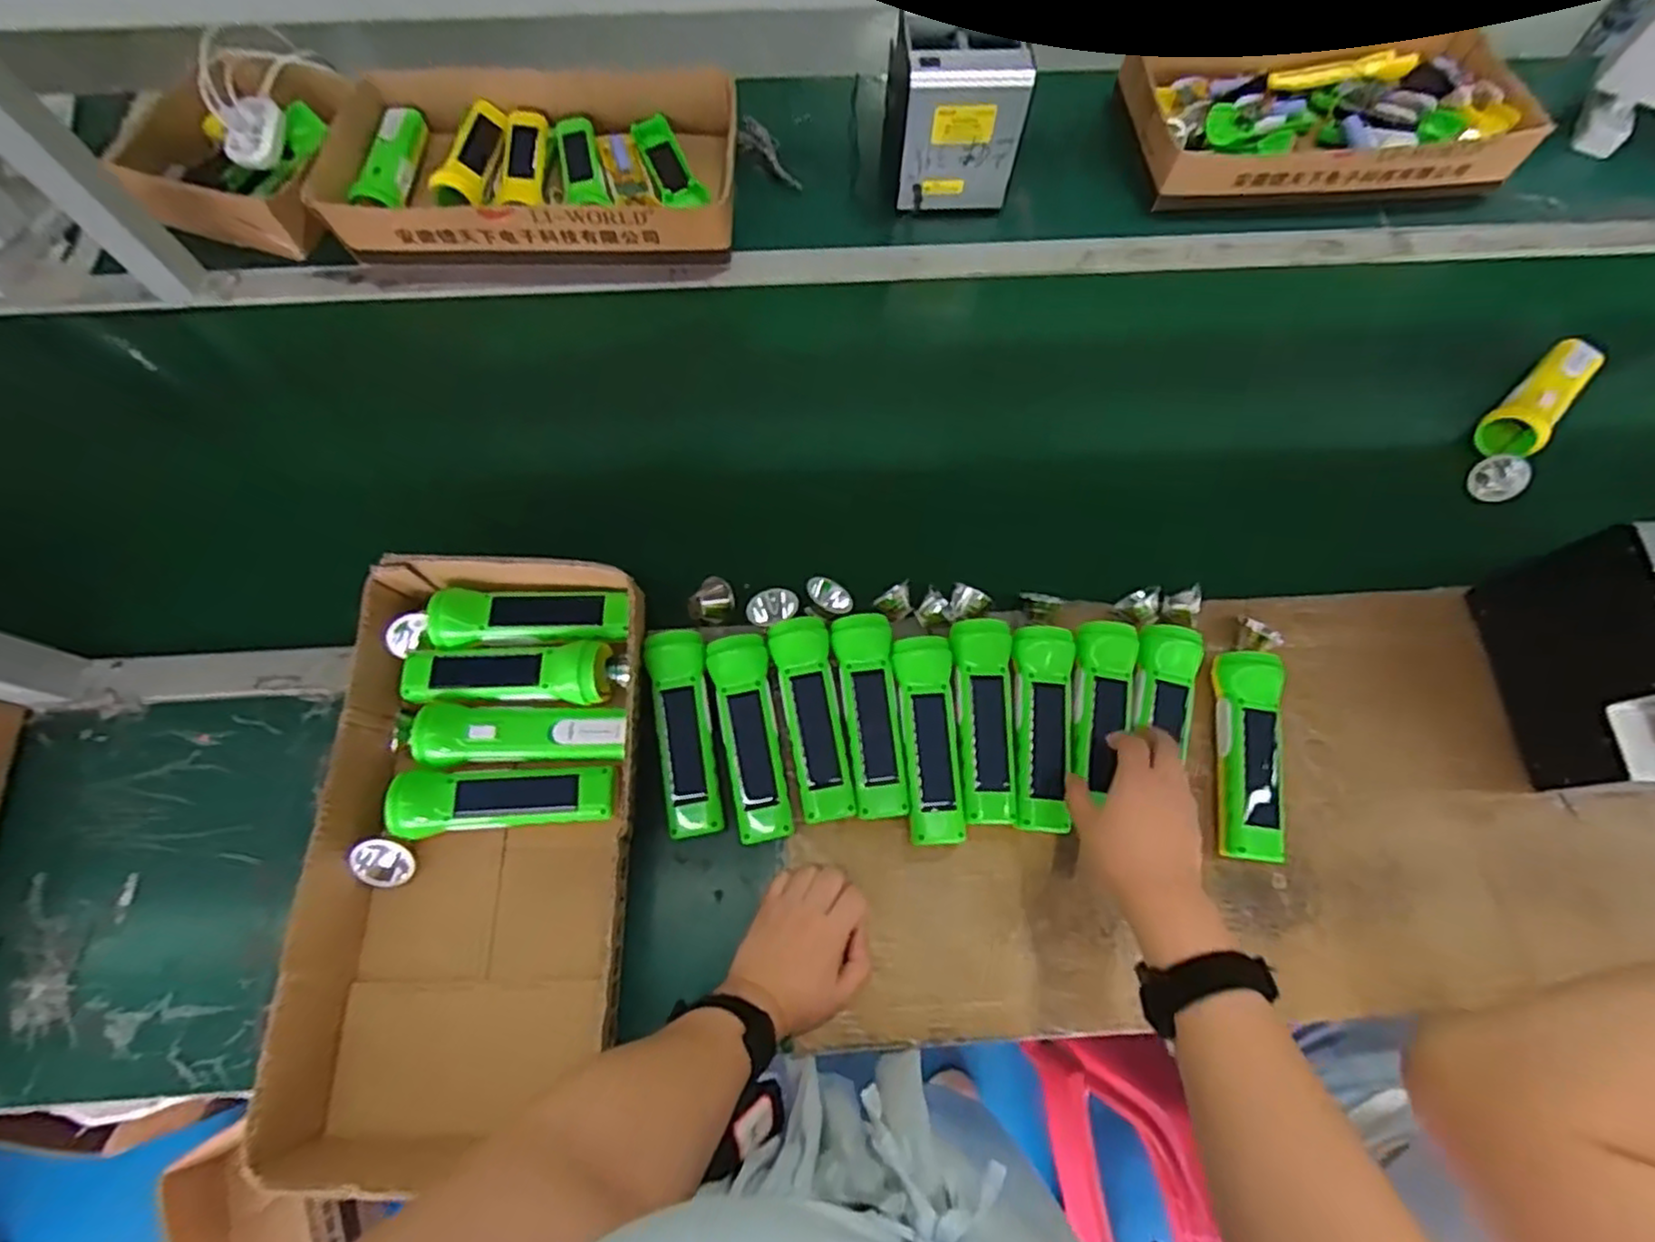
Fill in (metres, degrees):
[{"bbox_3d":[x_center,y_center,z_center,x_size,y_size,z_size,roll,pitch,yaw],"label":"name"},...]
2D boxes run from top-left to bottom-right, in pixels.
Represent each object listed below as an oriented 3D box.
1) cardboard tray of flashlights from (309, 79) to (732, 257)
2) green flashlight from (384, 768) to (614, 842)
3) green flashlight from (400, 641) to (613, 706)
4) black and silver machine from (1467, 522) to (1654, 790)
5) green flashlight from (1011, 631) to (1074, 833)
[{"bbox_3d":[-0.316,-0.521,0.796,0.433,0.074,0.272,-1,70,0],"label":"cardboard tray of flashlights"},{"bbox_3d":[-0.250,0.142,0.563,0.161,0.054,0.045,-4,70,-1],"label":"green flashlight"},{"bbox_3d":[-0.260,0.042,0.575,0.162,0.040,0.045,1,70,1],"label":"green flashlight"},{"bbox_3d":[0.644,0.034,0.553,0.125,0.139,0.184,-3,70,-1],"label":"black and silver machine"},{"bbox_3d":[0.174,0.089,0.588,0.048,0.039,0.162,6,70,3],"label":"green flashlight"}]

